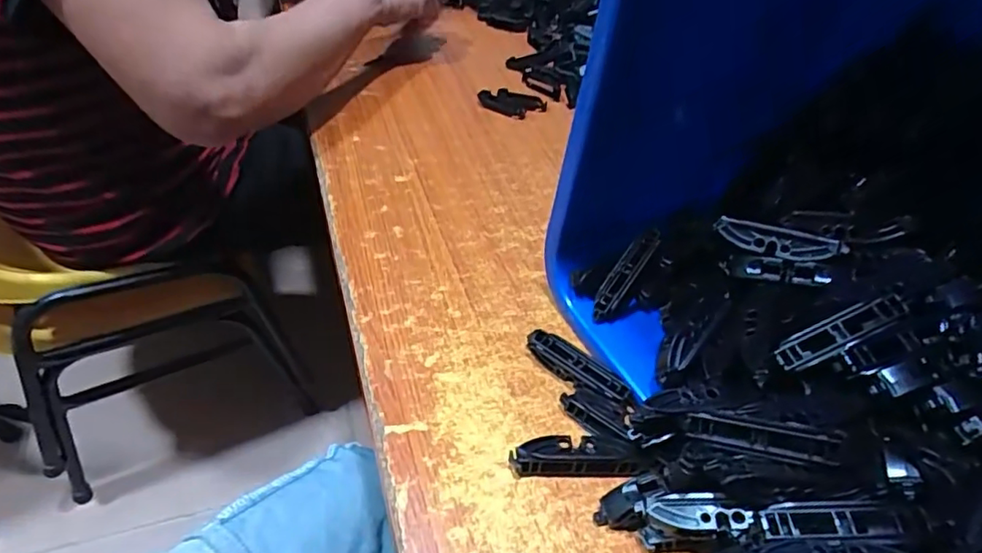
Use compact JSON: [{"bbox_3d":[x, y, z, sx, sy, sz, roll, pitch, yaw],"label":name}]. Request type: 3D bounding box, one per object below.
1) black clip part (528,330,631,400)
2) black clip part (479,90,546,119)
[{"bbox_3d":[0.059,0.063,0.398,0.074,0.019,0.016,29,49,21],"label":"black clip part"},{"bbox_3d":[0.023,-0.192,0.650,0.074,0.013,0.037,13,45,5],"label":"black clip part"}]

